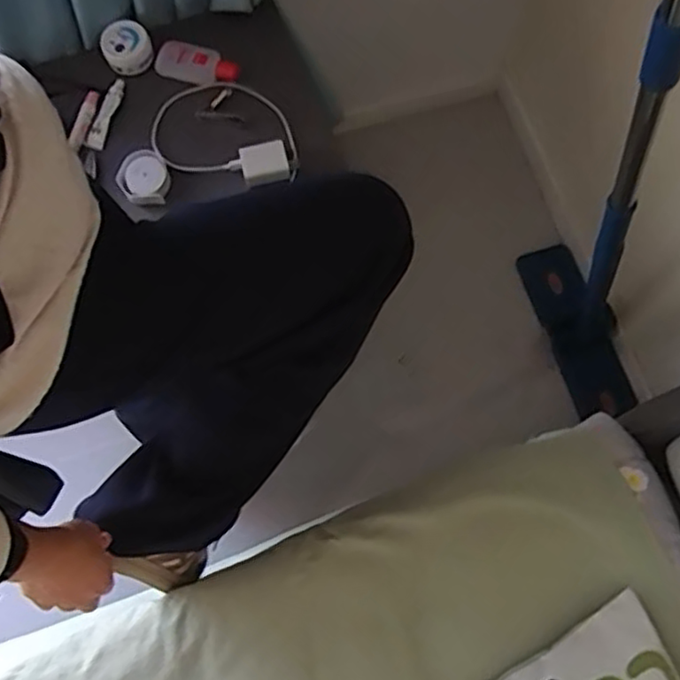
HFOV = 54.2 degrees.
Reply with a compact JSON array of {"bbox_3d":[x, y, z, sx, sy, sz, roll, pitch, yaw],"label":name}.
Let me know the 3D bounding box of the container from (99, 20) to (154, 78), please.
[{"bbox_3d":[-0.302,-0.415,0.944,0.070,0.033,0.067,0,72,1],"label":"container"}]

